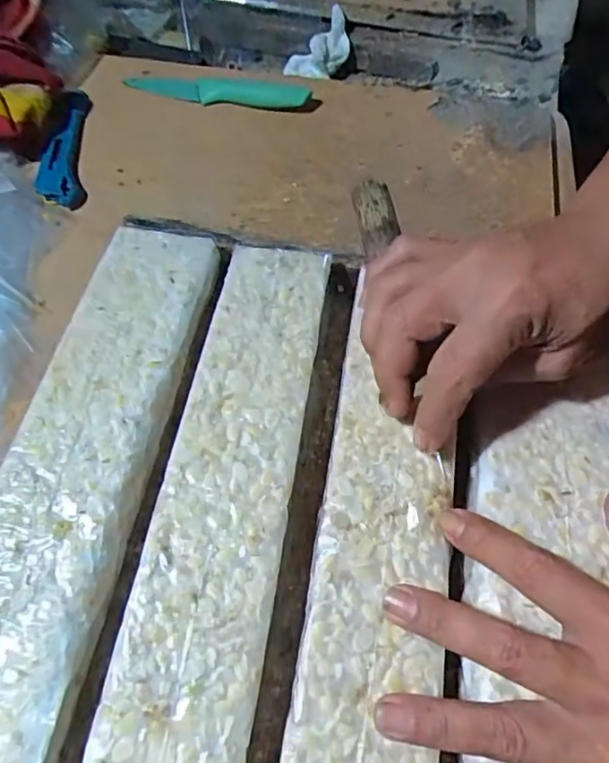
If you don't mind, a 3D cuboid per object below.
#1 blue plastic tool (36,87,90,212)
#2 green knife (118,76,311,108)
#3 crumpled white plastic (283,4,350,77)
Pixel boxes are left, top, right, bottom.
[{"bbox_3d":[-0.204,-0.196,0.451,0.039,0.023,0.130,-7,72,-4],"label":"blue plastic tool"},{"bbox_3d":[-0.079,-0.265,0.479,0.166,0.021,0.025,9,71,2],"label":"green knife"},{"bbox_3d":[0.015,-0.332,0.531,0.057,0.047,0.056,0,71,-1],"label":"crumpled white plastic"}]

